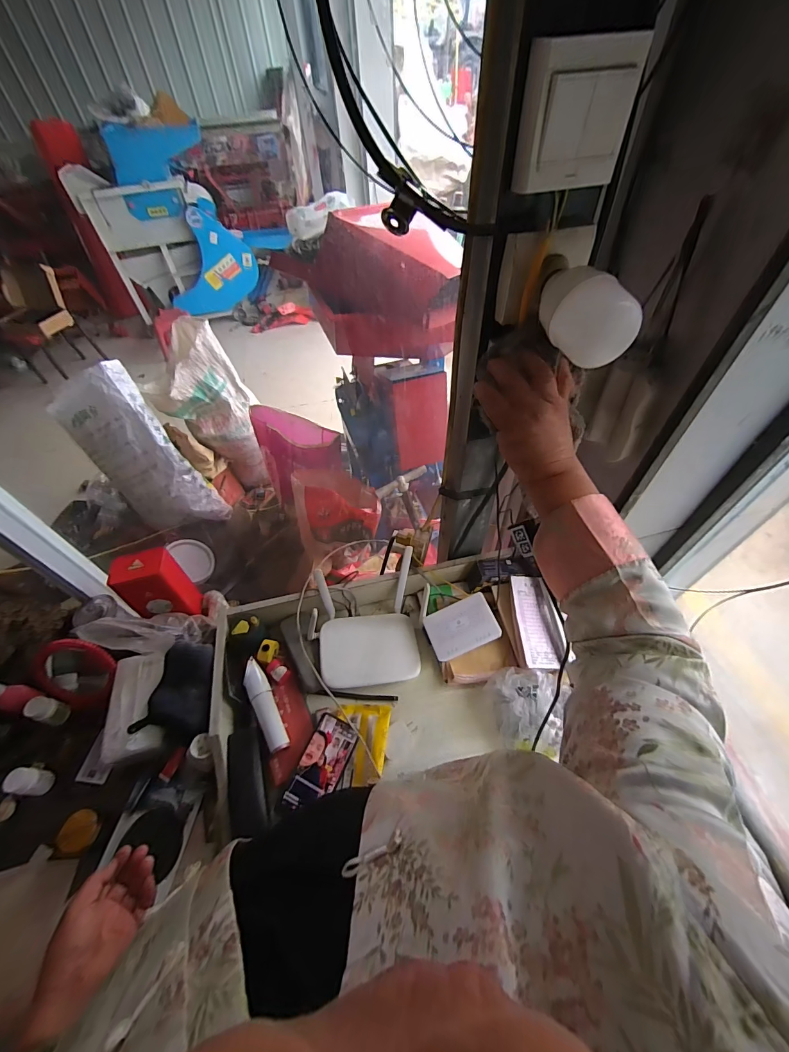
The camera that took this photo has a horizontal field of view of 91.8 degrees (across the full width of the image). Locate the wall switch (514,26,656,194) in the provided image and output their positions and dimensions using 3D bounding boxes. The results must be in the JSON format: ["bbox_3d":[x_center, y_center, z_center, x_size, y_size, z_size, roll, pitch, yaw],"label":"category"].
[{"bbox_3d":[0.149,-0.337,0.316,0.084,0.084,0.030,-15,52,-7],"label":"wall switch"}]

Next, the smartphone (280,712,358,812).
[{"bbox_3d":[-0.122,0.405,0.646,0.074,0.006,0.145,25,62,4],"label":"smartphone"}]

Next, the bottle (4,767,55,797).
[{"bbox_3d":[-0.627,0.440,0.658,0.036,0.066,0.038,-2,52,3],"label":"bottle"}]

